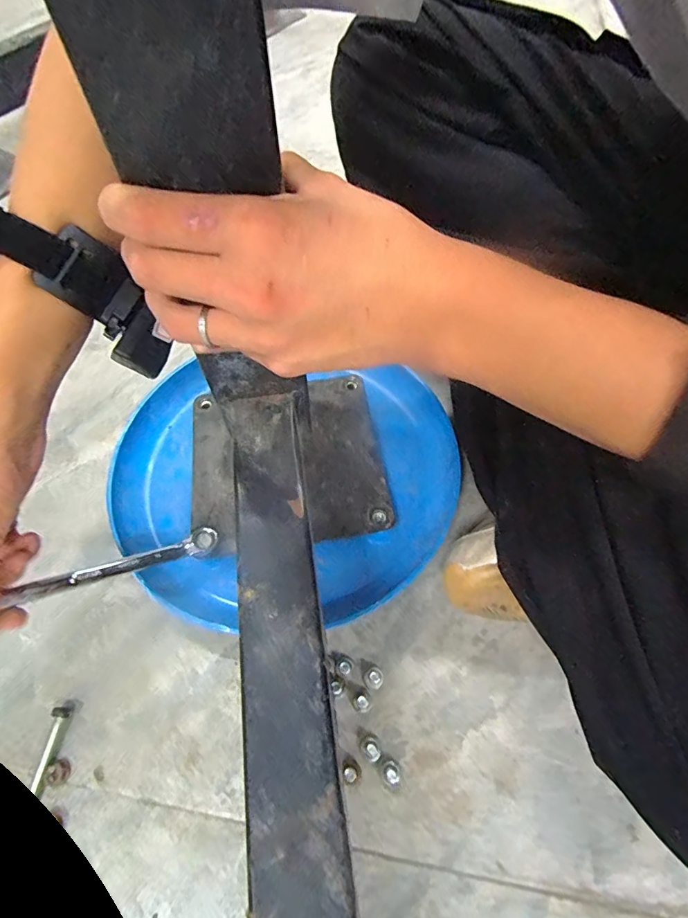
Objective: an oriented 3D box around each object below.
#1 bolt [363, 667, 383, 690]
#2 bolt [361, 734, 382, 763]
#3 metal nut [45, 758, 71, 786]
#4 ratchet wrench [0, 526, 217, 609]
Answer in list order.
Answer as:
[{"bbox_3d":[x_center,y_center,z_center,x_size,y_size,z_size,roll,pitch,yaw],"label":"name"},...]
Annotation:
[{"bbox_3d":[0.021,0.156,0.317,0.013,0.020,0.014,-1,61,1],"label":"bolt"},{"bbox_3d":[0.018,0.195,0.298,0.014,0.013,0.014,-1,61,1],"label":"bolt"},{"bbox_3d":[-0.194,0.213,0.300,0.014,0.004,0.015,-1,61,1],"label":"metal nut"},{"bbox_3d":[-0.167,0.074,0.286,0.177,0.017,0.026,-11,54,-45],"label":"ratchet wrench"}]

